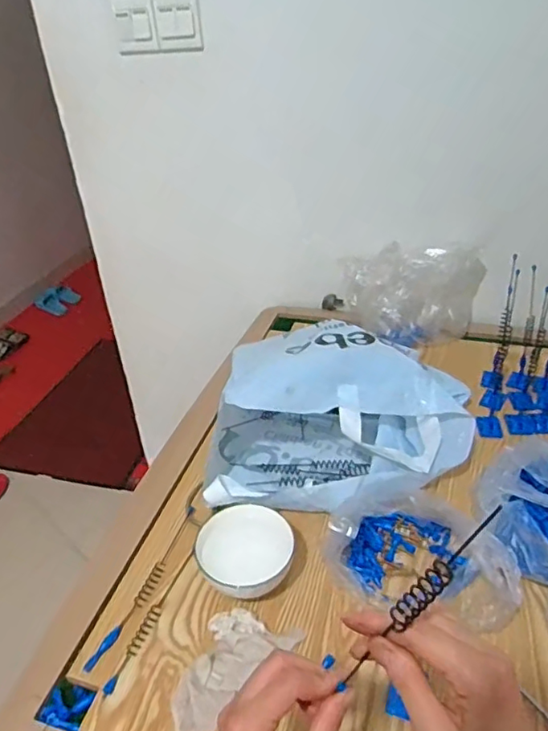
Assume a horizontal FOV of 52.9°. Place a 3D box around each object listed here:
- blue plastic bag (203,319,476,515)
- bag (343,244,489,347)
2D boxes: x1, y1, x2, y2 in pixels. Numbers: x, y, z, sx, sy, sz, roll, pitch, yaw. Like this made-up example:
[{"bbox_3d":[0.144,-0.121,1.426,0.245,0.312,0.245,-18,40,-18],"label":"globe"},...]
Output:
[{"bbox_3d":[0.092,0.063,0.780,0.347,0.142,0.272,-1,35,3],"label":"blue plastic bag"},{"bbox_3d":[0.261,-0.146,1.050,0.257,0.160,0.155,8,36,15],"label":"bag"}]

